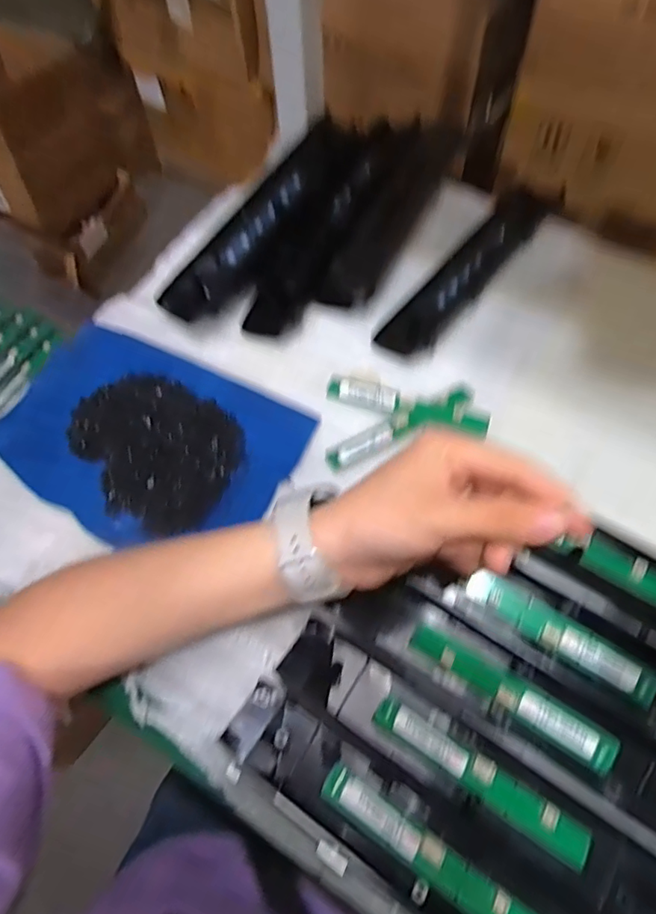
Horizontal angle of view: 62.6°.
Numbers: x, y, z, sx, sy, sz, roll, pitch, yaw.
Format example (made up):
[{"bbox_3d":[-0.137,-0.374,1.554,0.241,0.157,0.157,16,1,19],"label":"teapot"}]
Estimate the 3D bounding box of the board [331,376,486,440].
[{"bbox_3d":[0.066,-0.043,0.456,0.138,0.010,0.031,19,65,11],"label":"board"}]

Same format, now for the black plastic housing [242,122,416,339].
[{"bbox_3d":[0.010,-0.239,0.537,0.050,0.034,0.295,25,66,14],"label":"black plastic housing"}]

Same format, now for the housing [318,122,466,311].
[{"bbox_3d":[0.068,-0.249,0.549,0.053,0.029,0.270,23,65,13],"label":"housing"}]

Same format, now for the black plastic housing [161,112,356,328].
[{"bbox_3d":[-0.058,-0.231,0.532,0.060,0.048,0.279,28,67,15],"label":"black plastic housing"}]

